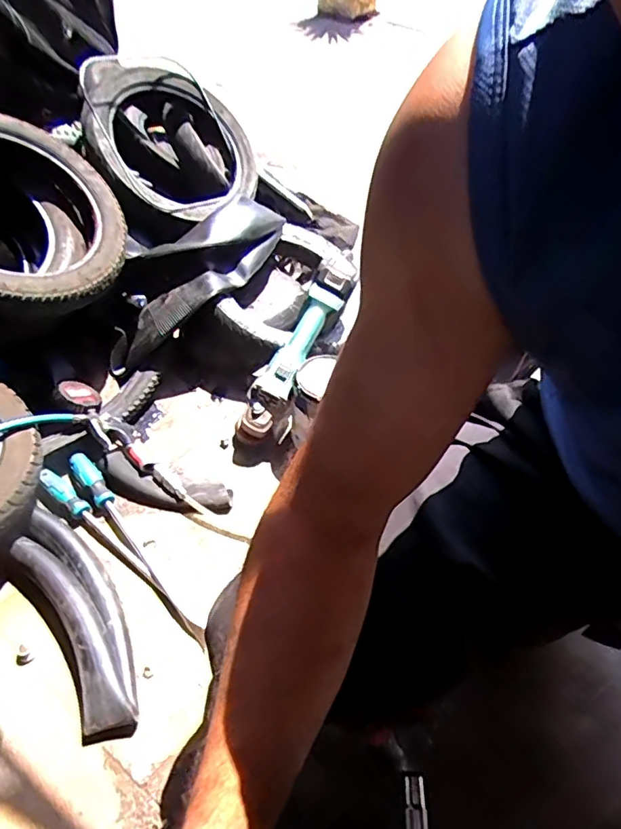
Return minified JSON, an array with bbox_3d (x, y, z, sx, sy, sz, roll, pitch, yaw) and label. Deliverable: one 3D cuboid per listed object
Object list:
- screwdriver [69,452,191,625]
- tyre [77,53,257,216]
[{"bbox_3d":[-0.264,0.167,0.774,0.031,0.023,0.325,-30,59,-28],"label":"screwdriver"},{"bbox_3d":[-0.271,-0.543,1.064,0.362,0.076,0.352,24,59,-25],"label":"tyre"}]

